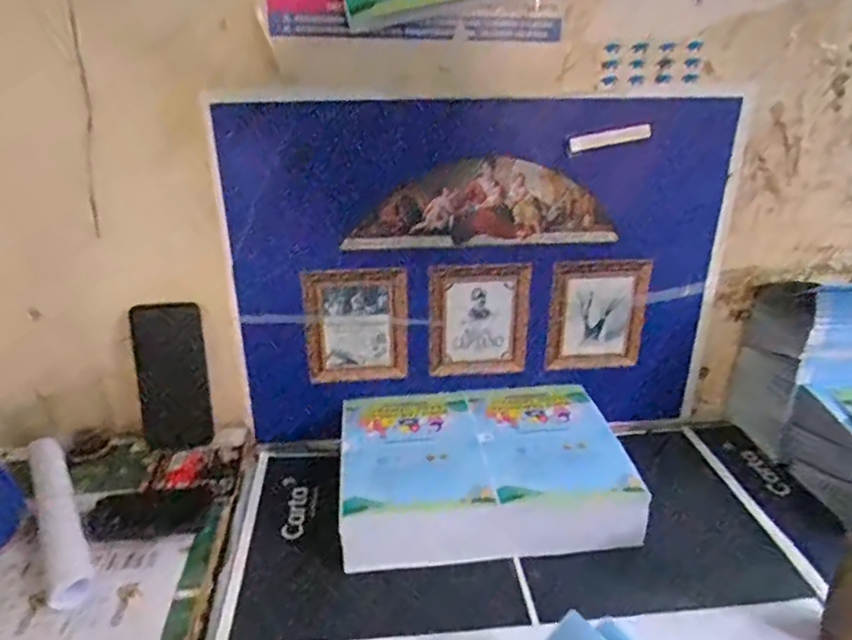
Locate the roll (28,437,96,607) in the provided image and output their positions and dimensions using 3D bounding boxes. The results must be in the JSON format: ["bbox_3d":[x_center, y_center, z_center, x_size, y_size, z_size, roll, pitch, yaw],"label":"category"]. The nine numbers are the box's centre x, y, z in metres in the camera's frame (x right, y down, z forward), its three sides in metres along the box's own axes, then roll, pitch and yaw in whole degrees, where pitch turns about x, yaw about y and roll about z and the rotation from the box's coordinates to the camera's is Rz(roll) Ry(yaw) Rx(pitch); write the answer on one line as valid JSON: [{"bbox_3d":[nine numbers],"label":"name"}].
[{"bbox_3d":[-0.358,0.186,0.602,0.035,0.029,0.229,-15,27,-30],"label":"roll"}]

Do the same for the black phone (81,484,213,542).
[{"bbox_3d":[-0.281,0.194,0.626,0.114,0.012,0.059,-6,24,-13],"label":"black phone"}]

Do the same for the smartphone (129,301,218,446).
[{"bbox_3d":[-0.306,0.069,0.745,0.080,0.176,0.006,-5,15,-13],"label":"smartphone"}]

